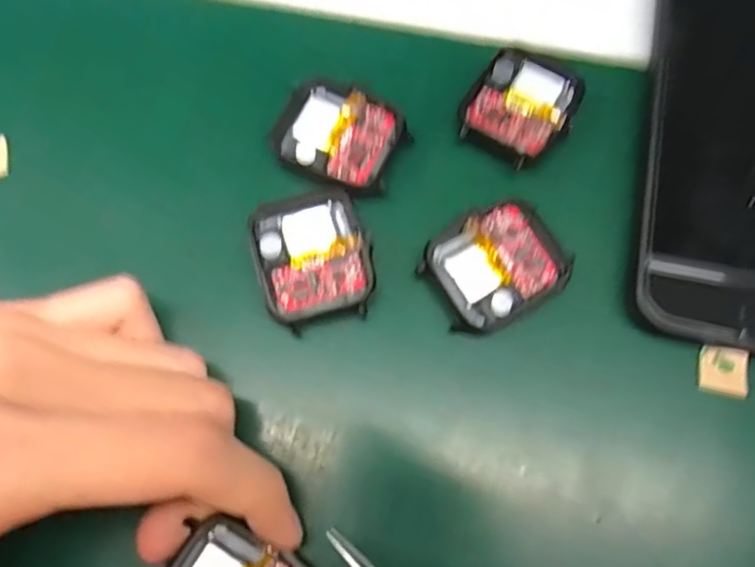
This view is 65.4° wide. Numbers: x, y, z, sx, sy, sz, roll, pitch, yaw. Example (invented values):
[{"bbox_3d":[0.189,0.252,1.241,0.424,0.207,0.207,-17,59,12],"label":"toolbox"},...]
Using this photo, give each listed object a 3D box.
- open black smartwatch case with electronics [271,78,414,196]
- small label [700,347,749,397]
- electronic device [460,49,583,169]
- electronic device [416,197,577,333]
[{"bbox_3d":[-0.013,-0.054,0.215,0.043,0.010,0.037,25,72,7],"label":"open black smartwatch case with electronics"},{"bbox_3d":[0.117,0.029,0.198,0.015,0.004,0.016,11,73,8],"label":"small label"},{"bbox_3d":[0.054,-0.066,0.222,0.036,0.011,0.043,32,73,9],"label":"electronic device"},{"bbox_3d":[0.039,-0.006,0.202,0.045,0.008,0.037,-29,74,-11],"label":"electronic device"}]

